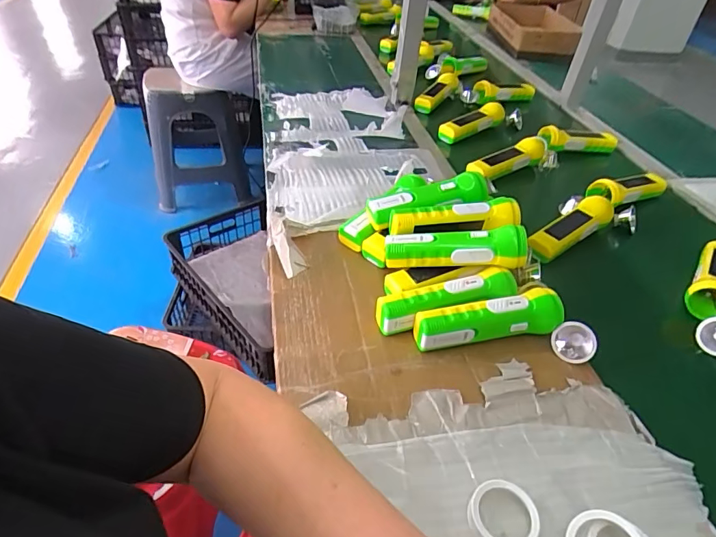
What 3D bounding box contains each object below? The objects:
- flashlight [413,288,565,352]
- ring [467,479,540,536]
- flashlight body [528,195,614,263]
[{"bbox_3d":[0.137,0.057,0.491,0.152,0.053,0.035,-2,41,-10],"label":"flashlight"},{"bbox_3d":[0.116,0.194,0.360,0.053,0.016,0.050,4,41,-3],"label":"ring"},{"bbox_3d":[0.291,-0.055,0.620,0.143,0.039,0.044,-27,47,-26],"label":"flashlight body"}]

